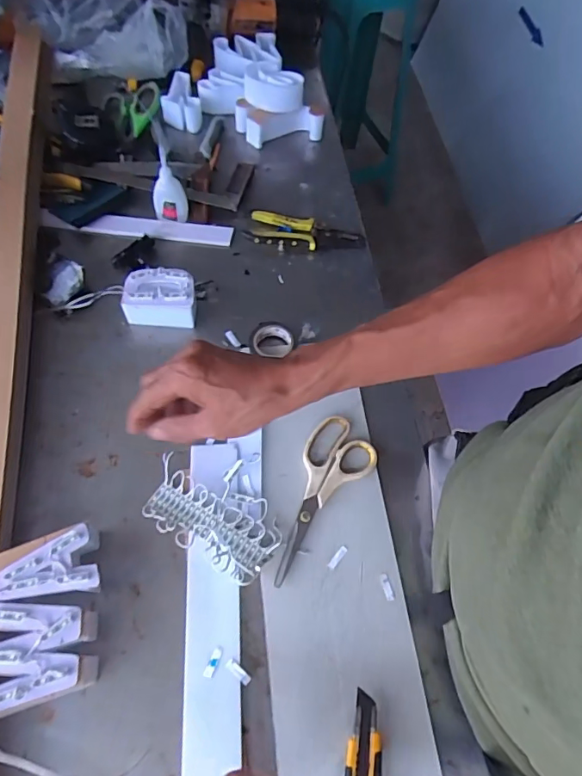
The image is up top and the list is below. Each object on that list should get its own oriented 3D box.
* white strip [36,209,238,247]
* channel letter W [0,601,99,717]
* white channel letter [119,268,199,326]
[{"bbox_3d":[-0.214,-0.226,0.671,0.259,0.004,0.031,4,77,-4],"label":"white strip"},{"bbox_3d":[-0.215,0.229,0.414,0.085,0.049,0.081,-4,63,-8],"label":"channel letter W"},{"bbox_3d":[-0.160,-0.110,0.592,0.086,0.049,0.055,1,62,-3],"label":"white channel letter"}]

